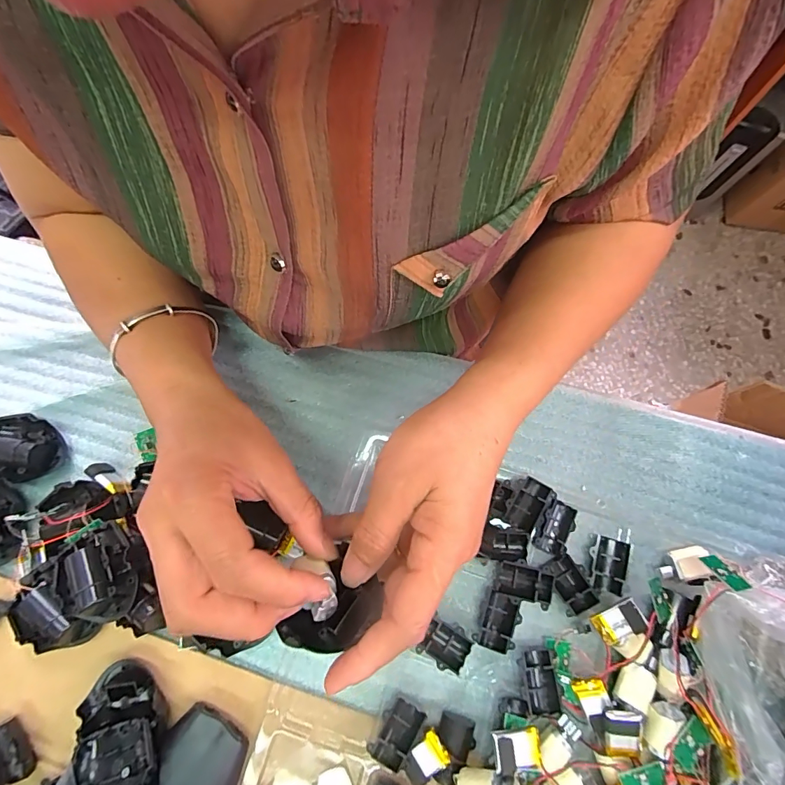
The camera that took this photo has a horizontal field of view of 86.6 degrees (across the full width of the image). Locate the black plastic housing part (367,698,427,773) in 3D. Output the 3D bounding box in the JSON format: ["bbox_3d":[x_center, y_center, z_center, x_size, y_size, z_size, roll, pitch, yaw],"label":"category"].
[{"bbox_3d":[0.003,0.225,0.278,0.024,0.013,0.036,33,79,8],"label":"black plastic housing part"}]

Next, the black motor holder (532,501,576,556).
[{"bbox_3d":[0.120,0.100,0.307,0.024,0.011,0.037,25,78,6],"label":"black motor holder"}]

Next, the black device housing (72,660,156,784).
[{"bbox_3d":[-0.173,0.228,0.269,0.048,0.024,0.092,-24,64,-2],"label":"black device housing"}]

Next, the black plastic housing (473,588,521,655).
[{"bbox_3d":[0.075,0.160,0.290,0.025,0.009,0.036,21,78,6],"label":"black plastic housing"}]

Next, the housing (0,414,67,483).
[{"bbox_3d":[-0.290,0.043,0.320,0.059,0.024,0.049,5,77,2],"label":"housing"}]

